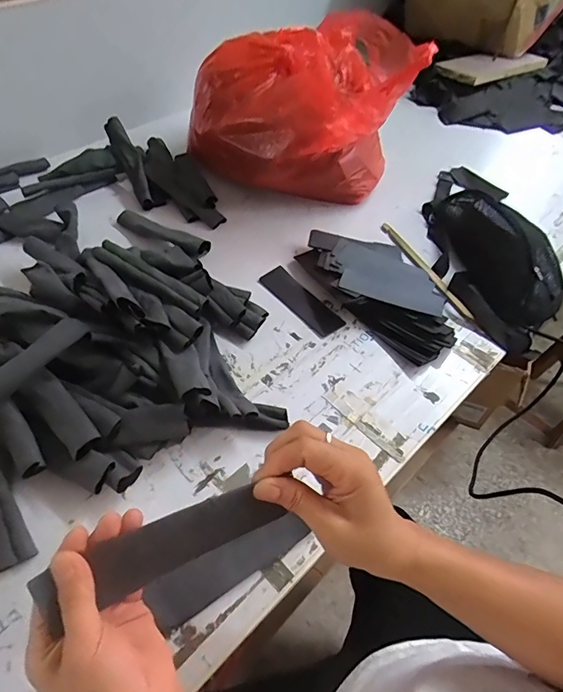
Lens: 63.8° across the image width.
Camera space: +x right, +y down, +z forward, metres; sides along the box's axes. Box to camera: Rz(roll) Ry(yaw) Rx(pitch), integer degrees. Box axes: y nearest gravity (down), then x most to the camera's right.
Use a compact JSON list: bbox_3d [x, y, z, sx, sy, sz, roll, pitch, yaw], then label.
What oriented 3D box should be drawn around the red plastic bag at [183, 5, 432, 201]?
[{"bbox_3d":[0.025,-0.402,0.764,0.355,0.218,0.271,-4,53,-7],"label":"red plastic bag"}]

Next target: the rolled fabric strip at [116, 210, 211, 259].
[{"bbox_3d":[-0.197,-0.182,0.732,0.191,0.019,0.034,25,68,27],"label":"rolled fabric strip"}]

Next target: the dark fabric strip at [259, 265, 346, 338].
[{"bbox_3d":[0.029,-0.069,0.683,0.049,0.009,0.144,-34,61,-26],"label":"dark fabric strip"}]

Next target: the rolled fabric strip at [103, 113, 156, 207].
[{"bbox_3d":[-0.270,-0.322,0.815,0.041,0.050,0.185,-21,77,-19],"label":"rolled fabric strip"}]

